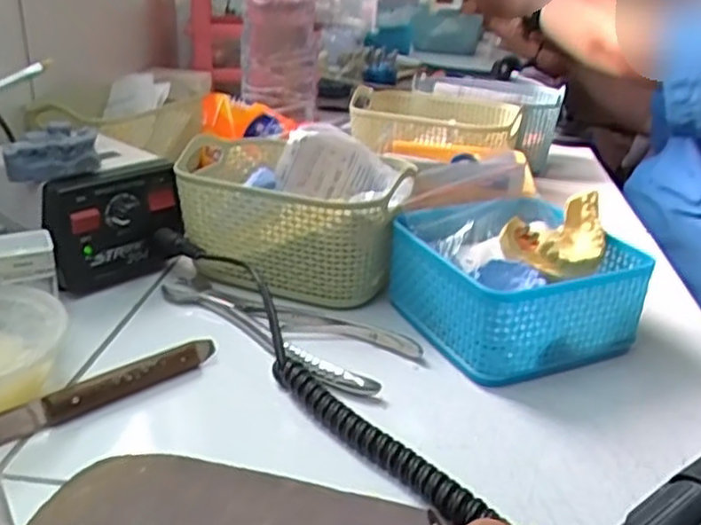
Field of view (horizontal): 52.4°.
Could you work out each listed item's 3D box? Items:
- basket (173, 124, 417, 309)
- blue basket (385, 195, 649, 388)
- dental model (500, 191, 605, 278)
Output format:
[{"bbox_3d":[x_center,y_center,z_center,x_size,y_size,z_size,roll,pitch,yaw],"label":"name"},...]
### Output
[{"bbox_3d":[-0.043,-0.037,0.539,0.170,0.089,0.119,11,26,18],"label":"basket"},{"bbox_3d":[0.108,0.011,0.482,0.131,0.067,0.135,-10,28,-24],"label":"blue basket"},{"bbox_3d":[0.137,-0.015,0.481,0.064,0.035,0.067,12,53,12],"label":"dental model"}]

